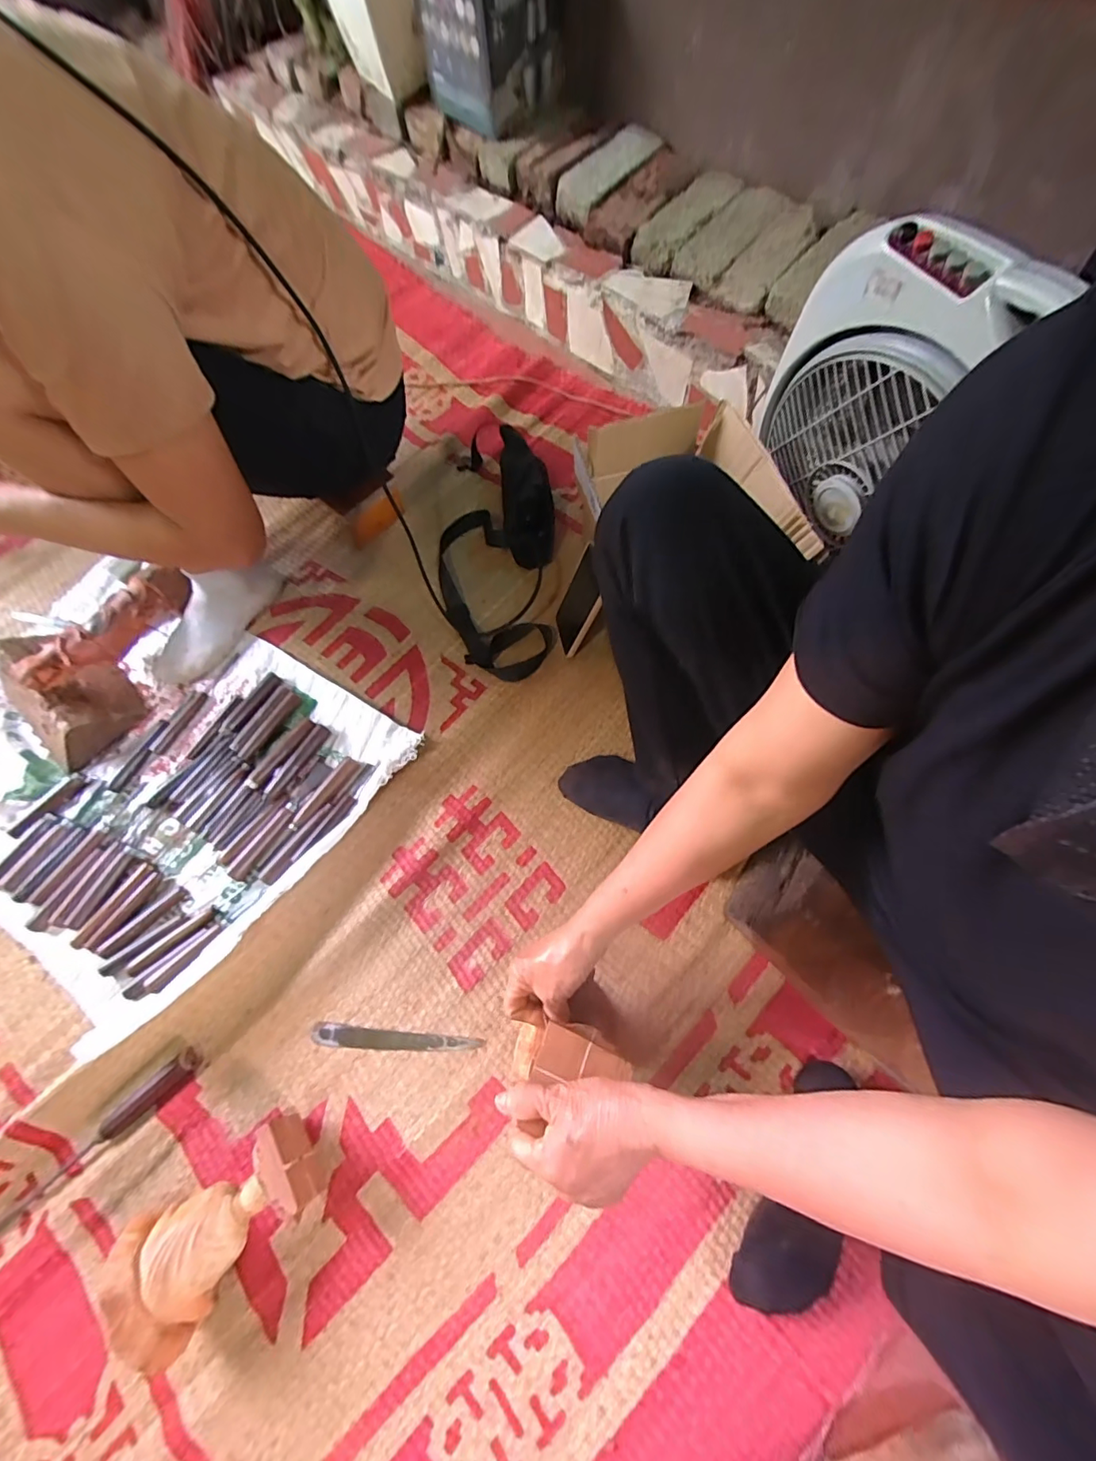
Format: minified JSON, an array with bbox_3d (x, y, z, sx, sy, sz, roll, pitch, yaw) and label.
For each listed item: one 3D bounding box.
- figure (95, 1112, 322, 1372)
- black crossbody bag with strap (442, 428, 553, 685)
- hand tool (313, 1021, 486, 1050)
[{"bbox_3d":[-0.308,0.480,0.505,0.175,0.085,0.109,-33,70,-10],"label":"figure"},{"bbox_3d":[-0.084,-0.235,0.740,0.180,0.148,0.284,0,68,3],"label":"black crossbody bag with strap"},{"bbox_3d":[-0.174,0.355,0.597,0.194,0.008,0.023,4,68,5],"label":"hand tool"}]

